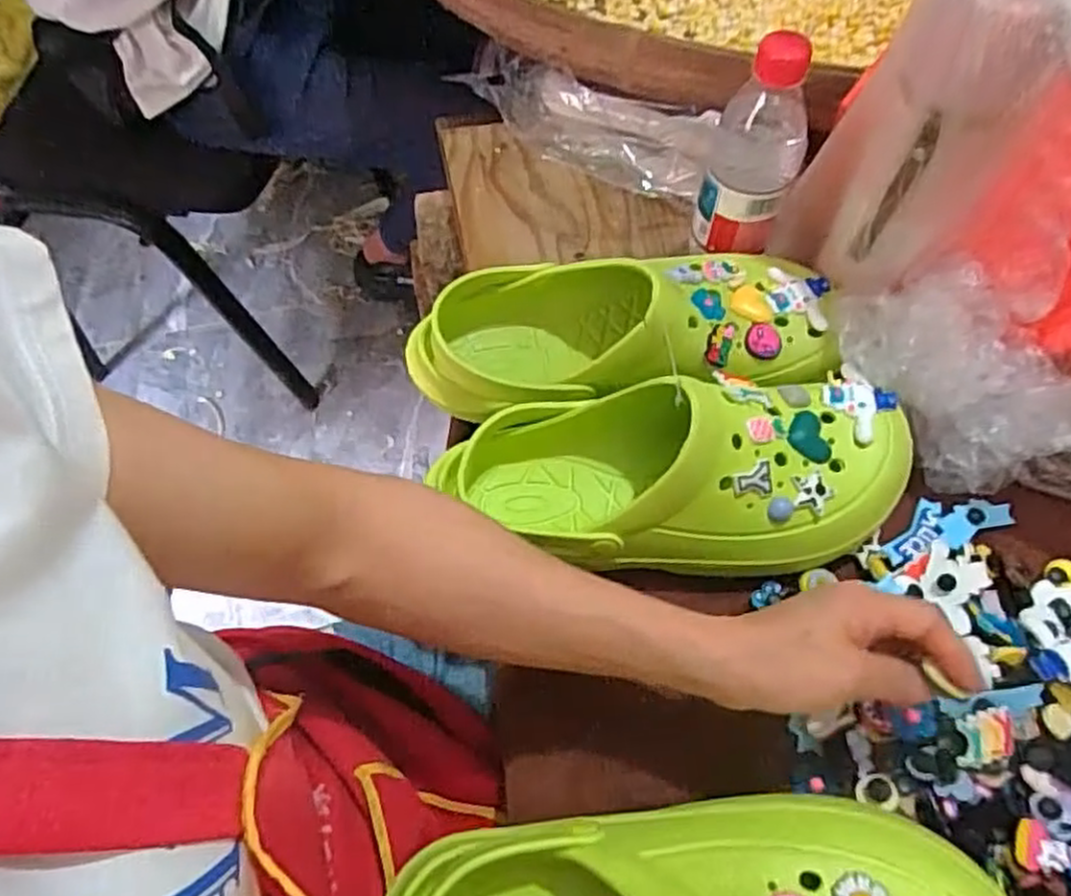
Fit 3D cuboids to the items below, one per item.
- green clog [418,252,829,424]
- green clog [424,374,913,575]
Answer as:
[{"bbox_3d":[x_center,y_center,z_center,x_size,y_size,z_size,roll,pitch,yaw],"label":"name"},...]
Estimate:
[{"bbox_3d":[0.054,-0.079,0.498,0.277,0.089,0.113,-5,61,1],"label":"green clog"},{"bbox_3d":[0.081,0.015,0.442,0.286,0.090,0.105,-6,61,1],"label":"green clog"}]

